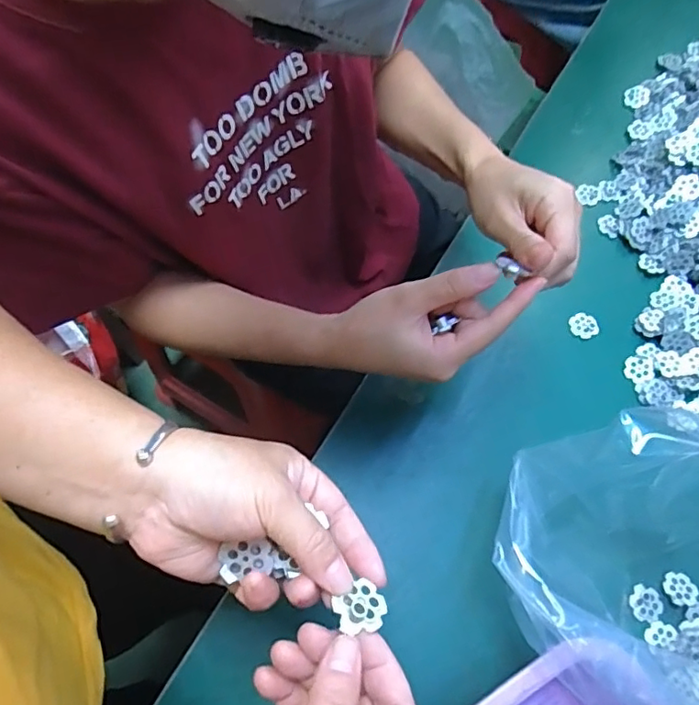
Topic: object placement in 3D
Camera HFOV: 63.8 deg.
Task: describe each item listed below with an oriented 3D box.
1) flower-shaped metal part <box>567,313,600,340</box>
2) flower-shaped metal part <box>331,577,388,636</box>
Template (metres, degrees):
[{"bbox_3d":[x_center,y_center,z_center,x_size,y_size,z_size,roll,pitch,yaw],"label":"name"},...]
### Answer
[{"bbox_3d":[0.225,-0.026,0.541,0.027,0.005,0.025,-9,67,-4],"label":"flower-shaped metal part"},{"bbox_3d":[0.006,0.116,0.255,0.024,0.006,0.021,-19,55,-39],"label":"flower-shaped metal part"}]

